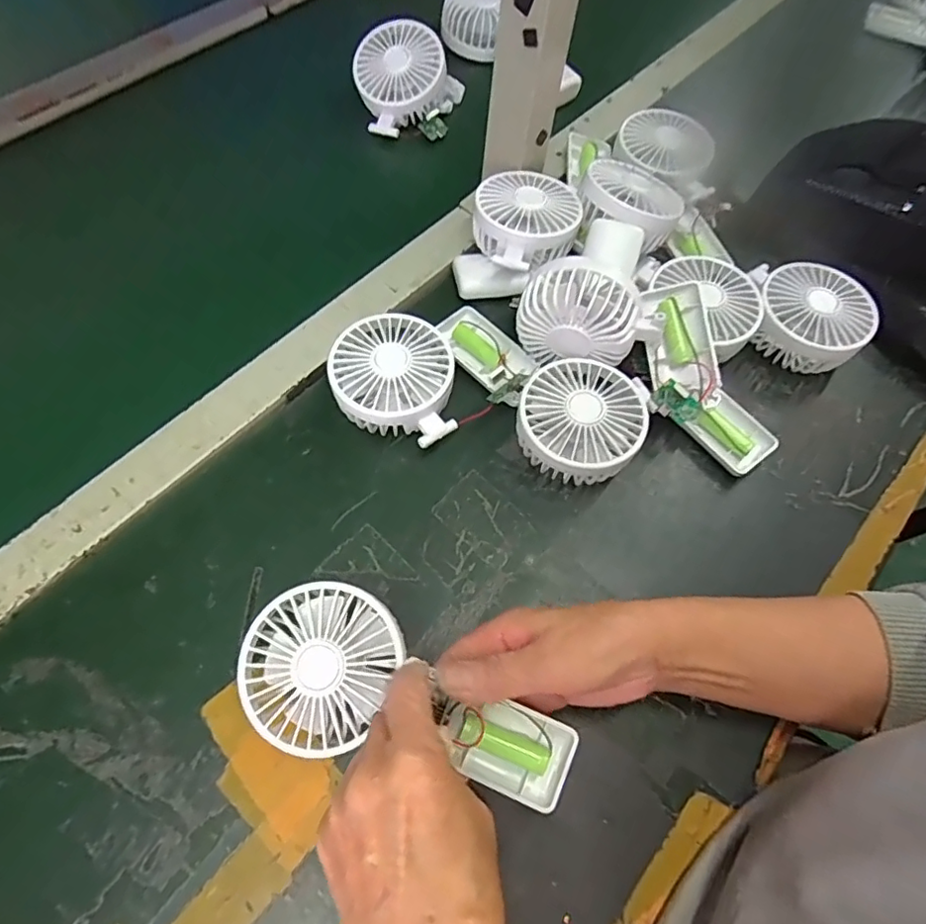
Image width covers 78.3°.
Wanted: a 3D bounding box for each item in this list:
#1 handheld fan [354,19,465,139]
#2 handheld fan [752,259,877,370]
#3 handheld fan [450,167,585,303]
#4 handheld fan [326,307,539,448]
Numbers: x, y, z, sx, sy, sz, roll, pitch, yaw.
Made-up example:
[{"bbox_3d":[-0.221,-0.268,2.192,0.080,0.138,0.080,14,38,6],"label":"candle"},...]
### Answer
[{"bbox_3d":[-0.053,-0.374,0.571,0.099,0.060,0.105,-1,90,7],"label":"handheld fan"},{"bbox_3d":[0.277,-0.115,0.459,0.081,0.046,0.082,1,64,-3],"label":"handheld fan"},{"bbox_3d":[0.047,-0.189,0.475,0.087,0.053,0.107,17,65,5],"label":"handheld fan"},{"bbox_3d":[-0.021,-0.067,0.423,0.147,0.043,0.103,-22,68,-13],"label":"handheld fan"}]

